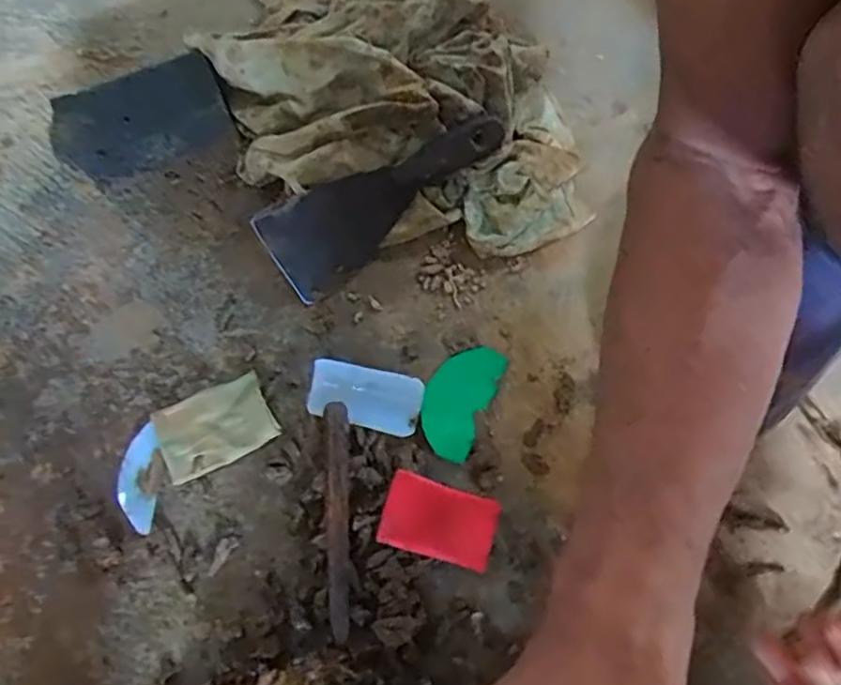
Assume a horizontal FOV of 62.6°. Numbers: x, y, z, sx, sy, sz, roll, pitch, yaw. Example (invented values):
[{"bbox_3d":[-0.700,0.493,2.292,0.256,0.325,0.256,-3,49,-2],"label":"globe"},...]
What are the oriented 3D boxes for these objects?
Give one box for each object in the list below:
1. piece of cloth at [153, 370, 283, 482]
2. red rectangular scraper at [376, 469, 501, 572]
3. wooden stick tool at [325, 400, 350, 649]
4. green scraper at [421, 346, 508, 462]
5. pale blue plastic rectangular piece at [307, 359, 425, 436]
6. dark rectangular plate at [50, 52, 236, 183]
[{"bbox_3d":[-0.141,0.057,0.472,0.076,0.008,0.052,-26,71,-9],"label":"piece of cloth"},{"bbox_3d":[0.012,0.115,0.447,0.072,0.010,0.046,15,70,6],"label":"red rectangular scraper"},{"bbox_3d":[-0.051,0.110,0.441,0.014,0.016,0.143,-4,69,-1],"label":"wooden stick tool"},{"bbox_3d":[0.026,0.037,0.476,0.042,0.004,0.079,23,71,9],"label":"green scraper"},{"bbox_3d":[-0.037,0.037,0.470,0.075,0.004,0.039,13,90,-1],"label":"pale blue plastic rectangular piece"},{"bbox_3d":[-0.211,-0.165,0.532,0.124,0.061,0.057,-25,71,-8],"label":"dark rectangular plate"}]

